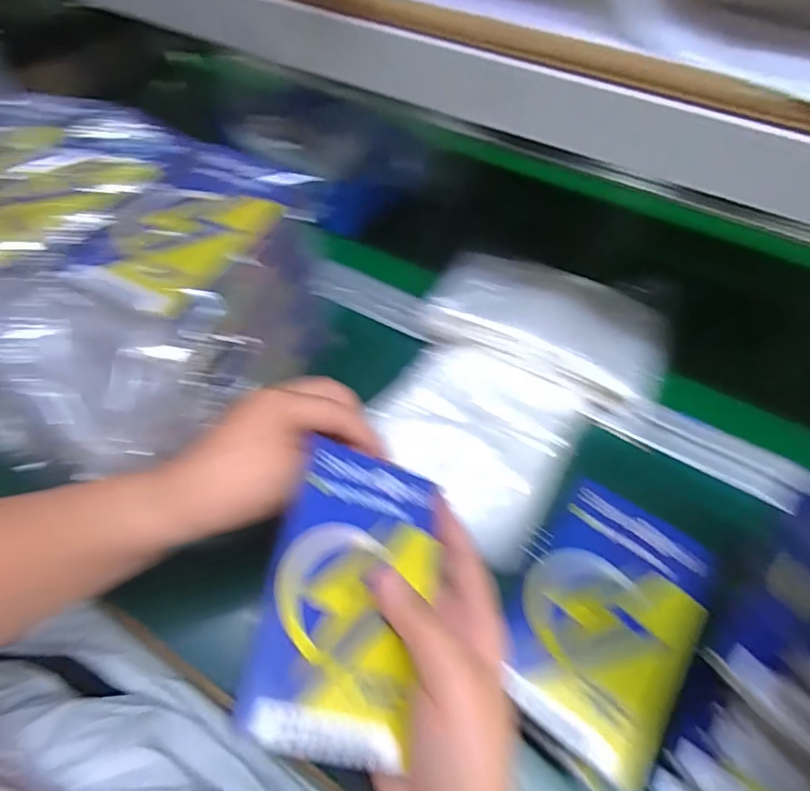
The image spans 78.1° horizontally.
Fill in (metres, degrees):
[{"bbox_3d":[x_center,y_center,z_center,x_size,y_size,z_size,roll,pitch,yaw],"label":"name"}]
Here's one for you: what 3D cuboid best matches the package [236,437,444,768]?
[{"bbox_3d":[-0.024,0.089,0.235,0.077,0.005,0.132,22,52,-15],"label":"package"}]

